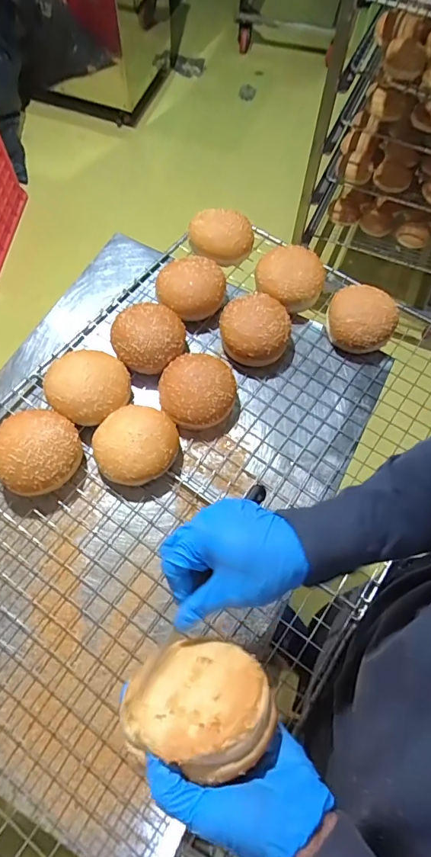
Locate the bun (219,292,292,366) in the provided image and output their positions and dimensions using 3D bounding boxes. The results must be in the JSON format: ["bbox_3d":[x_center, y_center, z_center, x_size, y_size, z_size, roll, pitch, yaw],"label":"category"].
[{"bbox_3d":[0.057,-0.147,0.654,0.101,0.044,0.104,6,68,1],"label":"bun"}]

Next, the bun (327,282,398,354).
[{"bbox_3d":[0.217,-0.165,0.664,0.095,0.041,0.098,1,68,-2],"label":"bun"}]

